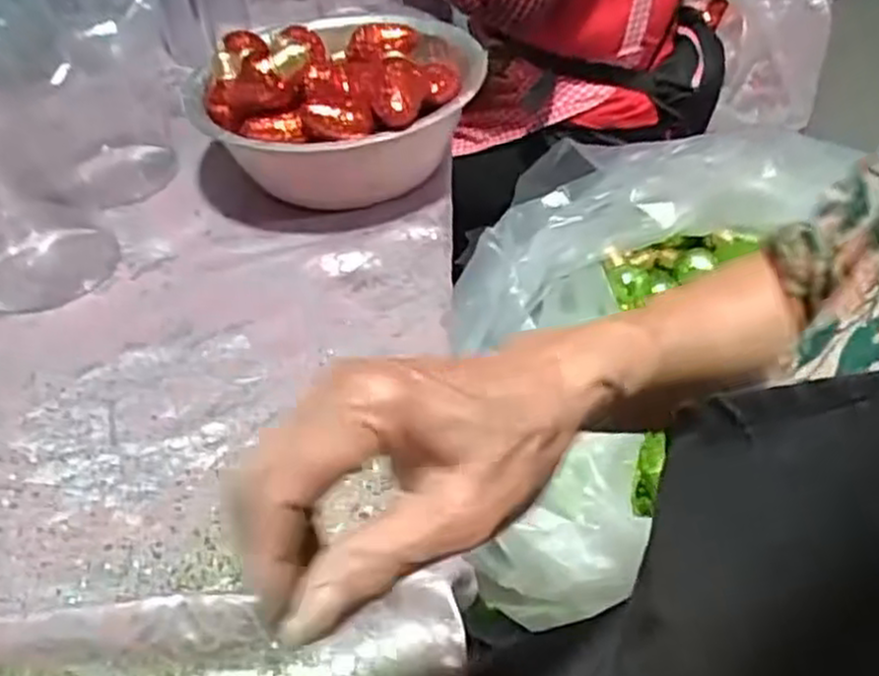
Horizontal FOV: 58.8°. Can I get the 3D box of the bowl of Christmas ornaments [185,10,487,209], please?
[{"bbox_3d":[-0.099,-0.241,0.776,0.277,0.138,0.277,-11,44,-4],"label":"bowl of Christmas ornaments"}]

